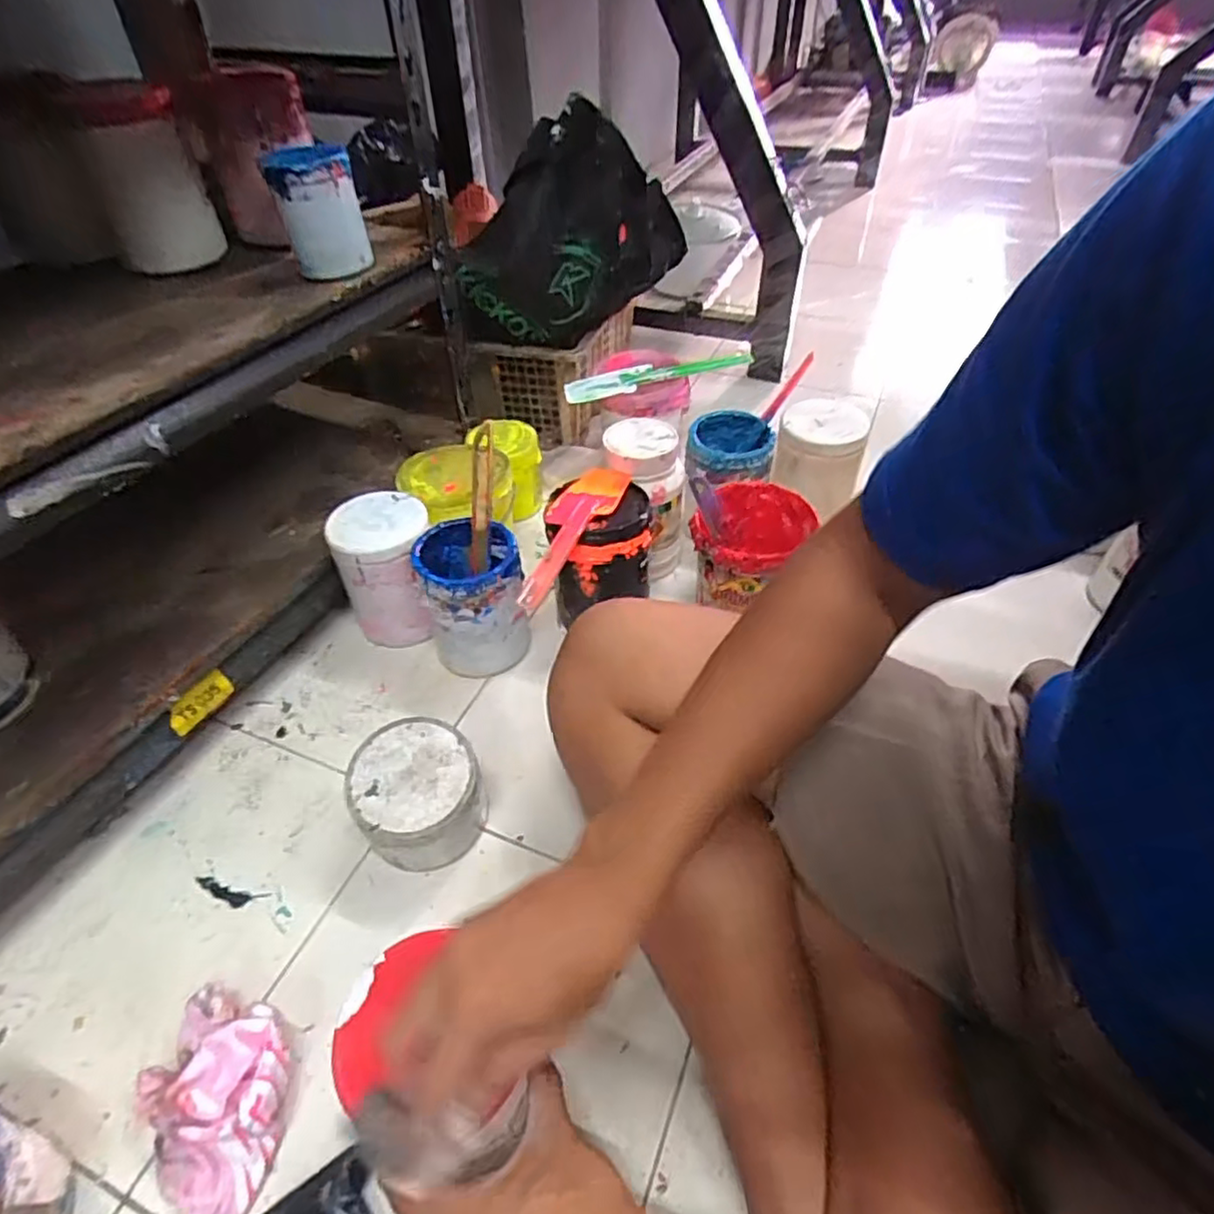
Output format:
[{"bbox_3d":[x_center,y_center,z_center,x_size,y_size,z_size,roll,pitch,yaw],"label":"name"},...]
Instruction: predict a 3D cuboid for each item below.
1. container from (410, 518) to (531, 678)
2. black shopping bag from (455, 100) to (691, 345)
[{"bbox_3d":[-0.134,-0.006,0.702,0.098,0.142,0.095,-10,45,-8],"label":"container"},{"bbox_3d":[-0.033,-0.467,0.852,0.330,0.223,0.081,-31,52,-27],"label":"black shopping bag"}]

